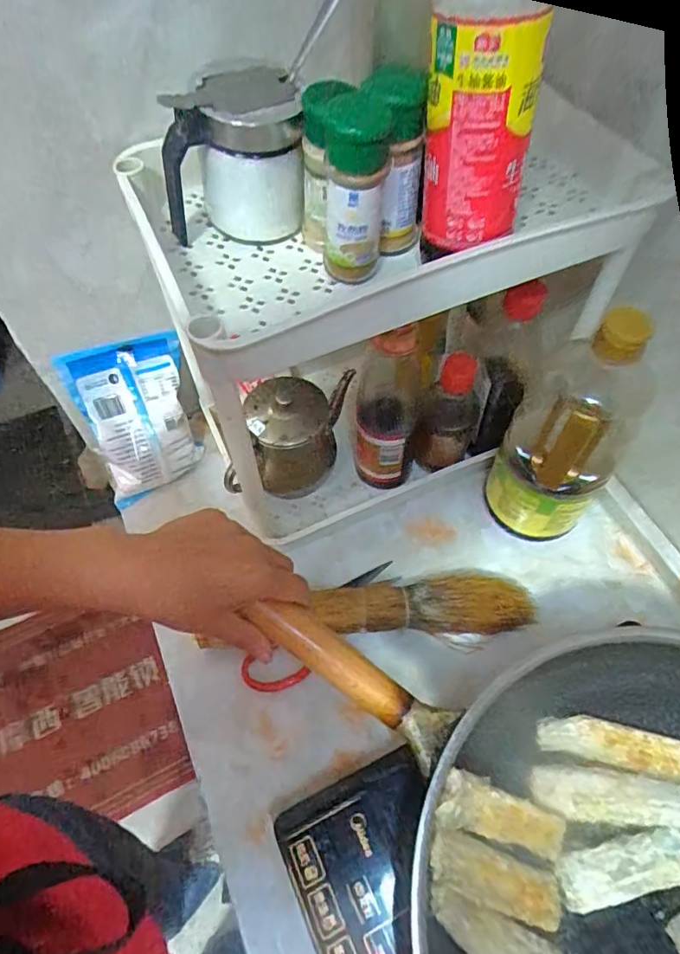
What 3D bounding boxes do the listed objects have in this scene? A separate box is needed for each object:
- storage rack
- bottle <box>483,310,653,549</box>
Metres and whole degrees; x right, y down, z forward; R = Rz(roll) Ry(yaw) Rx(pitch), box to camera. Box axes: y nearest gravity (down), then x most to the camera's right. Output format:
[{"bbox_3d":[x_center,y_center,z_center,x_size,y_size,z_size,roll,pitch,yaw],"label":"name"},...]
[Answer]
[{"bbox_3d":[0.045,-0.124,0.511,0.342,0.315,0.192,-20,60,-12],"label":"storage rack"},{"bbox_3d":[0.200,-0.038,0.482,0.093,0.260,0.095,26,62,16],"label":"bottle"}]

